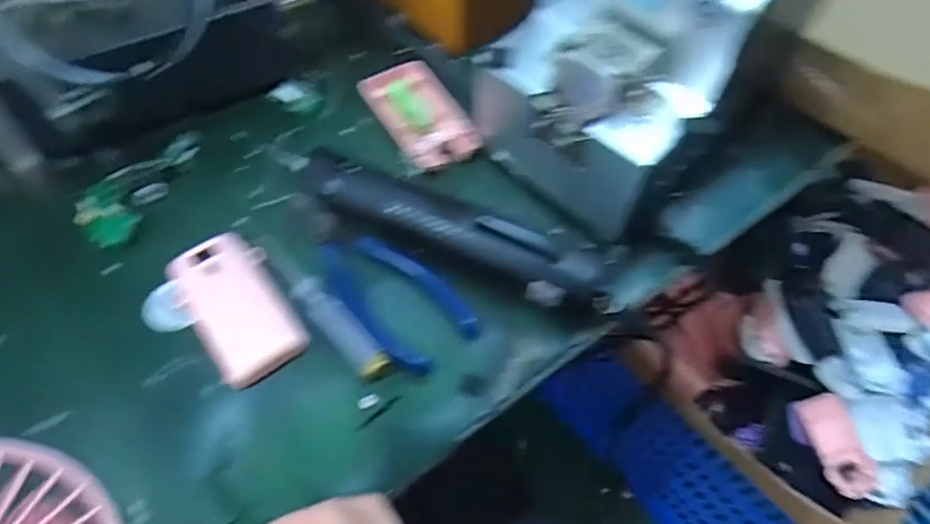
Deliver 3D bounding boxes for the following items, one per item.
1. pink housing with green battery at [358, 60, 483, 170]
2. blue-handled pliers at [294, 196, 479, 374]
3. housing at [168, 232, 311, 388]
[{"bbox_3d":[-0.034,-0.108,0.414,0.054,0.013,0.092,-27,64,-15],"label":"pink housing with green battery"},{"bbox_3d":[-0.058,0.006,0.352,0.054,0.009,0.141,-40,68,-21],"label":"blue-handled pliers"},{"bbox_3d":[-0.134,0.024,0.336,0.052,0.013,0.090,-33,65,-18],"label":"housing"}]

